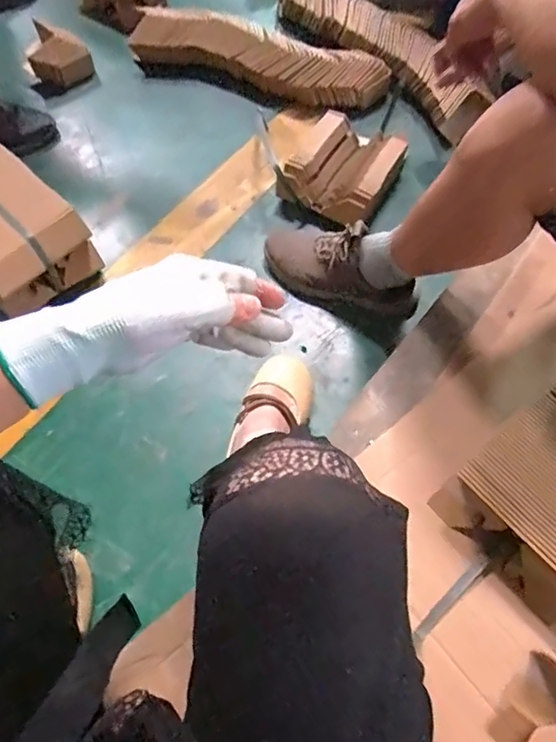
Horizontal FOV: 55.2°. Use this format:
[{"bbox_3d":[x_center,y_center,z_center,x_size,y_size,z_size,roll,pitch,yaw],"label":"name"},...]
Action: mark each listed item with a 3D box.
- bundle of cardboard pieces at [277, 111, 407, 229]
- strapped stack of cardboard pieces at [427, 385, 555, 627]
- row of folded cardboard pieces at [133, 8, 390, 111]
[{"bbox_3d":[0.115,-0.362,0.954,0.169,0.092,0.200,28,65,12],"label":"bundle of cardboard pieces"},{"bbox_3d":[0.287,0.121,0.542,0.192,0.085,0.154,-38,70,-19],"label":"strapped stack of cardboard pieces"},{"bbox_3d":[-0.040,-0.635,1.076,0.512,0.073,0.133,21,64,9],"label":"row of folded cardboard pieces"}]

